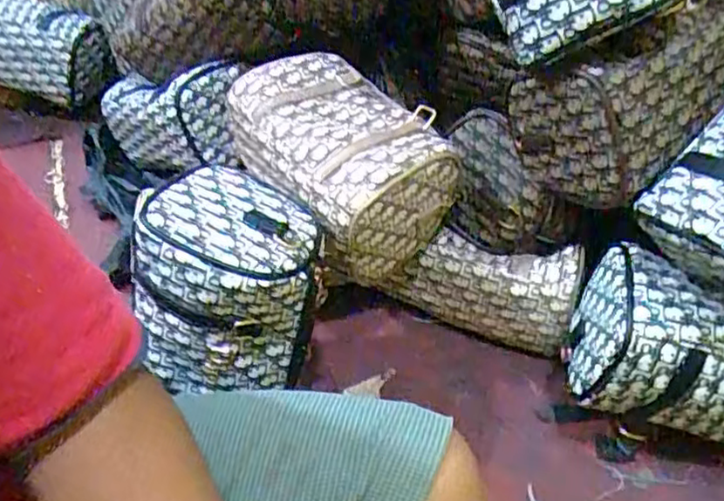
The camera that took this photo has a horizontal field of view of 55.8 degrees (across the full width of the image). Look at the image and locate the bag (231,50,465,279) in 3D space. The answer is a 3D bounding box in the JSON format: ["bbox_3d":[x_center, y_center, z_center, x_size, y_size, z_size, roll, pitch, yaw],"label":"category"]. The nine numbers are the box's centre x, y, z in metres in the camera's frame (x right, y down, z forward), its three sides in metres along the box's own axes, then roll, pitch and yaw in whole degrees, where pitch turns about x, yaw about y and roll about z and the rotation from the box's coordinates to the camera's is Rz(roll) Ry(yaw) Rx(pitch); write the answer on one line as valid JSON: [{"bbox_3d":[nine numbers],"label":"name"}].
[{"bbox_3d":[-0.019,-0.093,0.671,0.152,0.108,0.219,-28,52,-22],"label":"bag"}]

